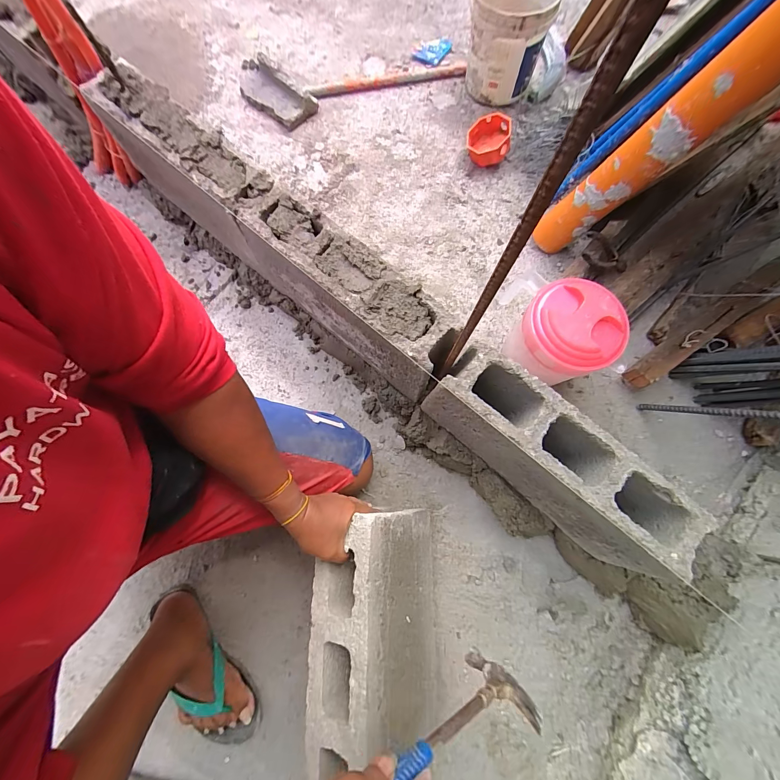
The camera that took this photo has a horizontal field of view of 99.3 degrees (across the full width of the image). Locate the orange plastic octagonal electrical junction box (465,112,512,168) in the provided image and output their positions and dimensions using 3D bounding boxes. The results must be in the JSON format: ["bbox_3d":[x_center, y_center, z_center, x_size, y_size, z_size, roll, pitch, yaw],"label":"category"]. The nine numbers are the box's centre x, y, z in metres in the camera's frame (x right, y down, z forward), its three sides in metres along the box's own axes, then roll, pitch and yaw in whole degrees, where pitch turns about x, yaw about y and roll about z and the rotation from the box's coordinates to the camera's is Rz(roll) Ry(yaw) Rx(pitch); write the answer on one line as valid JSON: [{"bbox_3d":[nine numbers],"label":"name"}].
[{"bbox_3d":[0.247,-0.625,0.826,0.110,0.051,0.112,-9,90,30],"label":"orange plastic octagonal electrical junction box"}]

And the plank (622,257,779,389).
[{"bbox_3d":[0.662,-0.144,0.681,0.451,0.072,0.050,-34,79,-9],"label":"plank"}]

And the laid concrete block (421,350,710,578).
[{"bbox_3d":[0.240,0.104,0.513,0.385,0.176,0.101,41,78,8],"label":"laid concrete block"}]

